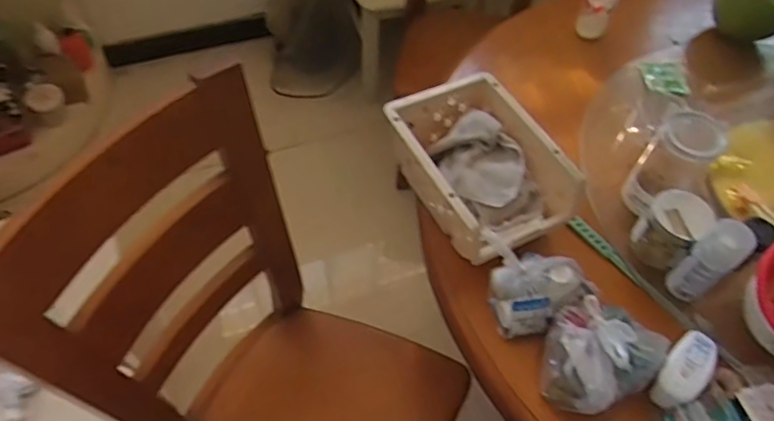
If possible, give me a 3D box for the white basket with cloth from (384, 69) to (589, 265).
[{"bbox_3d":[0.139,-0.066,0.860,0.190,0.094,0.274,-23,59,-19],"label":"white basket with cloth"}]

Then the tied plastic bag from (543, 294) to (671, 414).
[{"bbox_3d":[0.276,0.176,0.716,0.136,0.096,0.151,26,57,14],"label":"tied plastic bag"}]

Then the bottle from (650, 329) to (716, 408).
[{"bbox_3d":[0.374,0.200,0.713,0.047,0.033,0.104,33,85,18],"label":"bottle"}]

